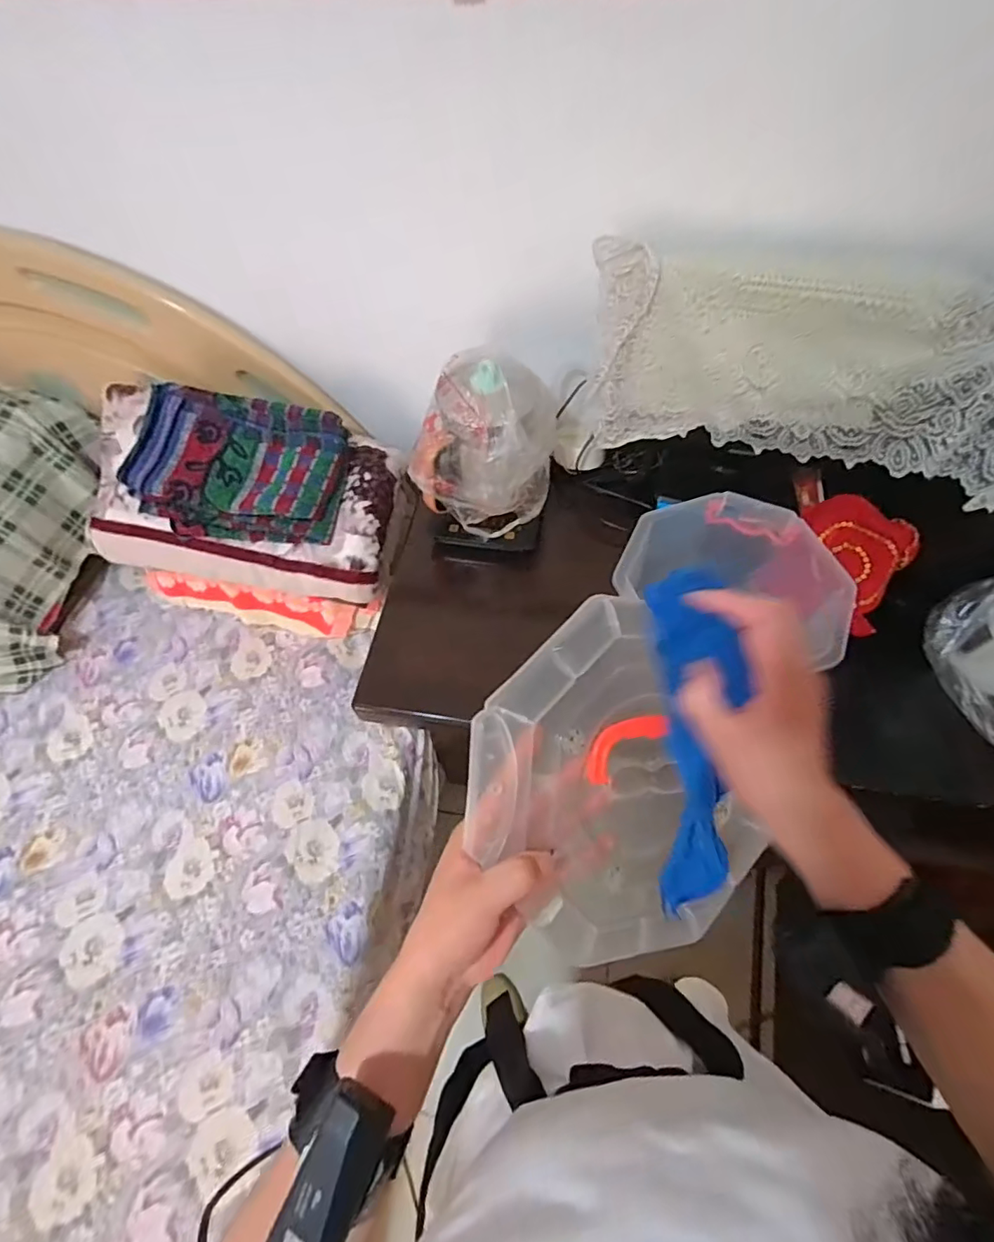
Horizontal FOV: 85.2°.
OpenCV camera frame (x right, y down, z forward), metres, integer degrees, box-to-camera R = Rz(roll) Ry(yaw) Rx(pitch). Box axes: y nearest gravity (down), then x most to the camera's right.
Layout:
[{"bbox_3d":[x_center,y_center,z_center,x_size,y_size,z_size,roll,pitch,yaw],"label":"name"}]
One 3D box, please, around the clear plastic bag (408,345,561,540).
[{"bbox_3d":[-0.011,-0.266,0.841,0.180,0.226,0.205,17,62,11],"label":"clear plastic bag"}]

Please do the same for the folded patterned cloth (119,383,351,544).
[{"bbox_3d":[-0.446,-0.272,0.954,0.334,0.067,0.245,4,80,-13],"label":"folded patterned cloth"}]

